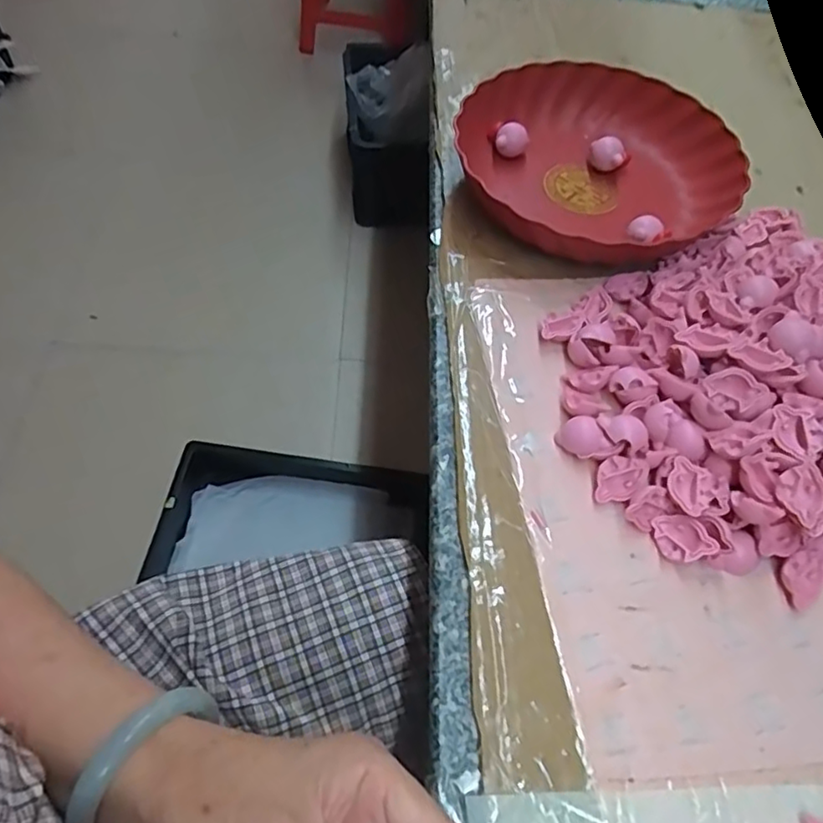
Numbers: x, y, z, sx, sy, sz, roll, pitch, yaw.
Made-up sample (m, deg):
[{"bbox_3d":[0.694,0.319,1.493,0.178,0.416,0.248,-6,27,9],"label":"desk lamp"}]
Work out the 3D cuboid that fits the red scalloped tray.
[{"bbox_3d":[0.162,-0.223,0.541,0.227,0.050,0.230,2,59,-2],"label":"red scalloped tray"}]

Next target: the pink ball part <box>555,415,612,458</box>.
[{"bbox_3d":[0.112,0.018,0.406,0.025,0.020,0.029,-15,61,-12],"label":"pink ball part"}]

